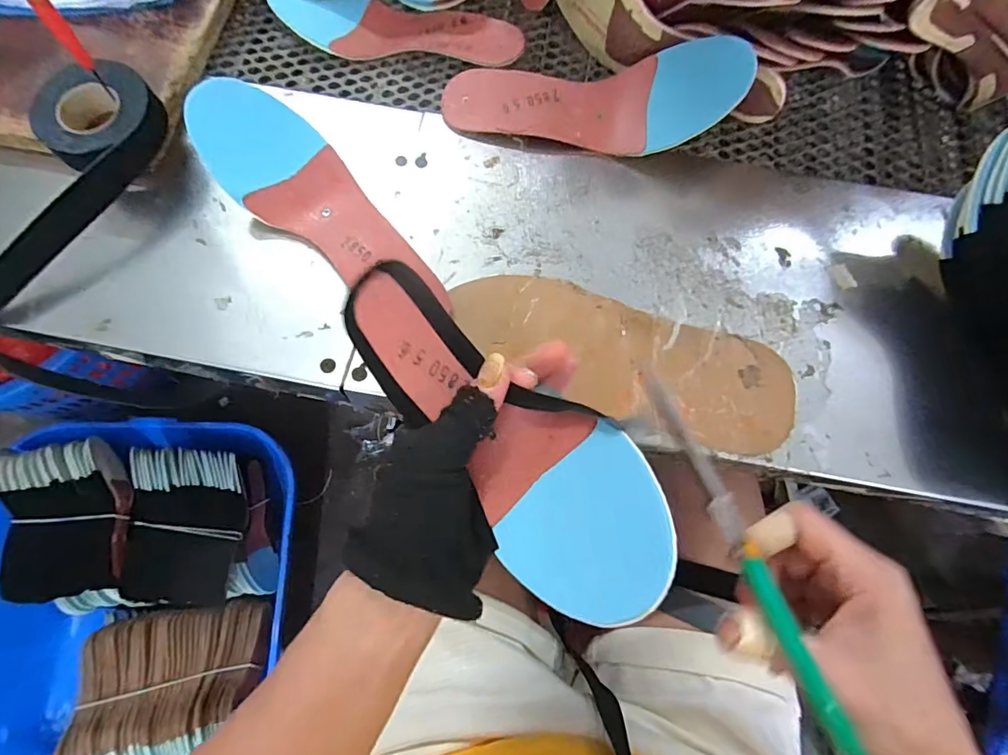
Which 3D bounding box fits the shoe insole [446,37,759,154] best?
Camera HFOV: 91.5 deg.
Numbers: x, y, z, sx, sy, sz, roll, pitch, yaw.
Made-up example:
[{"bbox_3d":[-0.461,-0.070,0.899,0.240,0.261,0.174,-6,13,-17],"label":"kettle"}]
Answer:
[{"bbox_3d":[0.060,-0.210,0.358,0.209,0.052,0.069,3,72,-1],"label":"shoe insole"}]

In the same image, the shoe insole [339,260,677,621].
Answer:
[{"bbox_3d":[-0.011,0.016,0.237,0.068,0.038,0.217,-43,59,-7],"label":"shoe insole"}]

